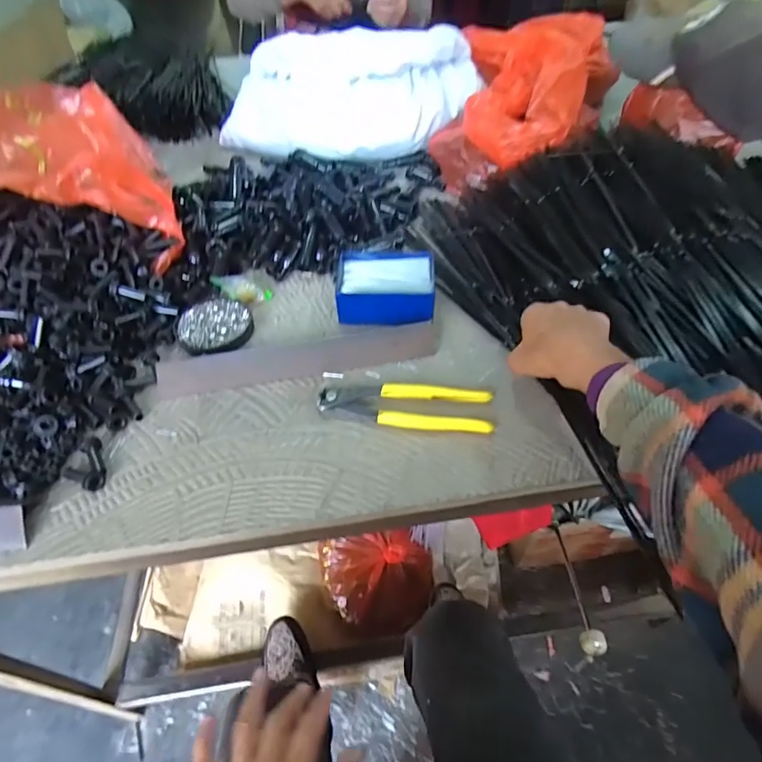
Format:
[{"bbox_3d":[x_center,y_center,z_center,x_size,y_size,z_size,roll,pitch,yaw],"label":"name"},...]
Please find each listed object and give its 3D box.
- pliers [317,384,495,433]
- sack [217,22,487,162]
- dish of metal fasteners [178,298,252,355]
[{"bbox_3d":[0.023,0.023,0.463,0.159,0.016,0.048,5,49,6],"label":"pliers"},{"bbox_3d":[-0.063,-0.462,0.777,0.423,0.148,0.174,1,50,4],"label":"sack"},{"bbox_3d":[-0.185,-0.062,0.547,0.078,0.018,0.077,-1,48,1],"label":"dish of metal fasteners"}]

